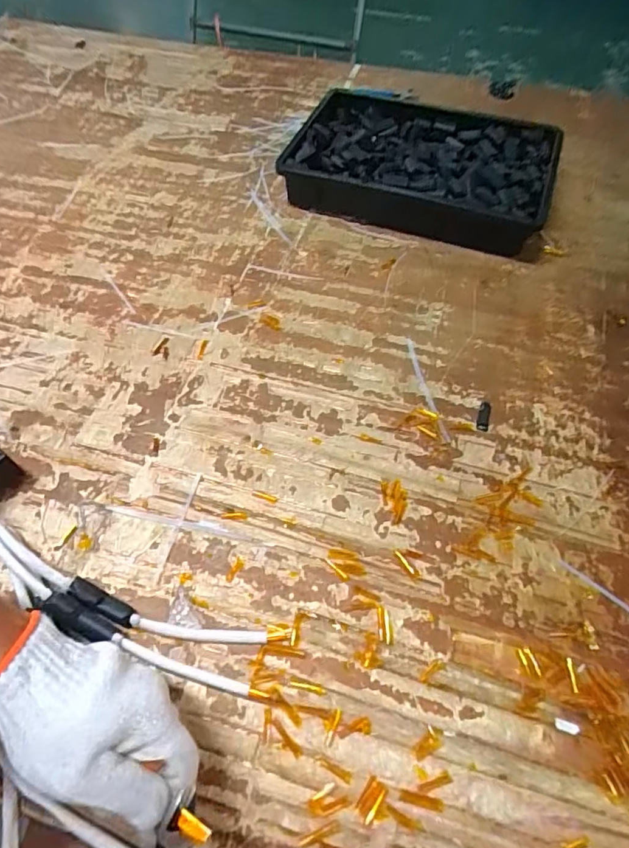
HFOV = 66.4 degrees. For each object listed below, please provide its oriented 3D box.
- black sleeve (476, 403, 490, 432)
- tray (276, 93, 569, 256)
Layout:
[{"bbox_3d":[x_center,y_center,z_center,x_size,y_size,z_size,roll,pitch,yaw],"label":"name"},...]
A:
[{"bbox_3d":[0.187,-0.009,0.529,0.013,0.004,0.038,14,60,8],"label":"black sleeve"},{"bbox_3d":[0.158,-0.379,0.712,0.363,0.077,0.252,18,60,11],"label":"tray"}]

